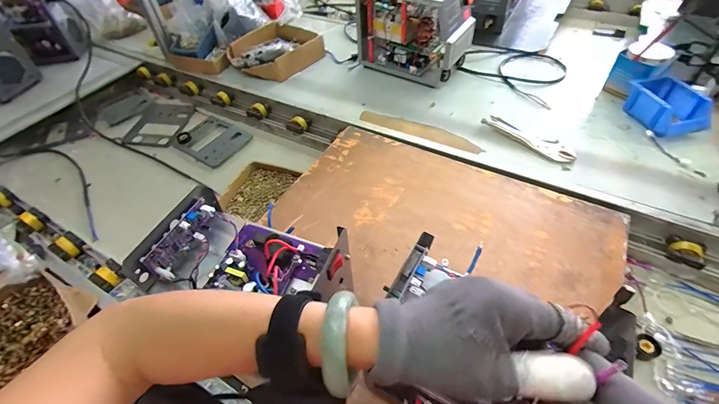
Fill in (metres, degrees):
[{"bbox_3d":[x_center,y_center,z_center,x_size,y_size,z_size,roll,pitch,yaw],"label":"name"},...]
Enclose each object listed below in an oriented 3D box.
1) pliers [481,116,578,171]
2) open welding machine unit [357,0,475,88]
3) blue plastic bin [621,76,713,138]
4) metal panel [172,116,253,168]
[{"bbox_3d":[0.389,-0.145,0.798,0.053,0.014,0.217,-34,55,-23],"label":"pliers"},{"bbox_3d":[0.148,-0.477,0.969,0.307,0.226,0.130,23,55,22],"label":"open welding machine unit"},{"bbox_3d":[0.715,-0.218,0.807,0.120,0.073,0.154,-5,49,0],"label":"blue plastic bin"},{"bbox_3d":[-0.425,-0.178,0.996,0.189,0.020,0.151,29,57,26],"label":"metal panel"}]

